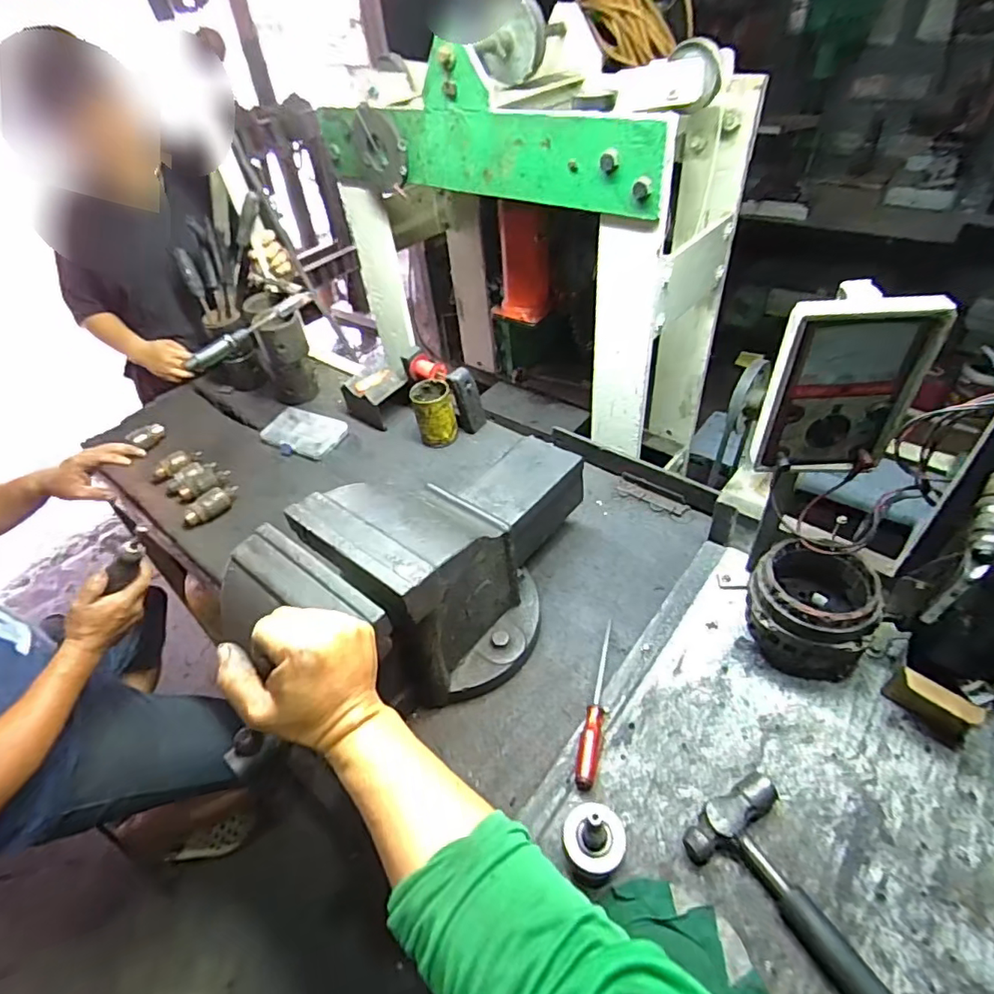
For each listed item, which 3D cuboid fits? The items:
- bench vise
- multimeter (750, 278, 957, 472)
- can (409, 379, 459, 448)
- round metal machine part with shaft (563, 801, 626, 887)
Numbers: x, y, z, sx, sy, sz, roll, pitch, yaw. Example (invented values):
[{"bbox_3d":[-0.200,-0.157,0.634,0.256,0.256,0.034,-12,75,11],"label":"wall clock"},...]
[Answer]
[{"bbox_3d":[-0.045,0.070,0.688,0.454,0.239,0.199,-33,50,-25],"label":"bench vise"},{"bbox_3d":[0.321,-0.105,0.523,0.139,0.179,0.058,-3,42,7],"label":"multimeter"},{"bbox_3d":[-0.123,-0.163,1.073,0.077,0.108,0.075,-17,45,-10],"label":"can"},{"bbox_3d":[0.092,0.317,0.510,0.054,0.104,0.058,-4,44,3],"label":"round metal machine part with shaft"}]

